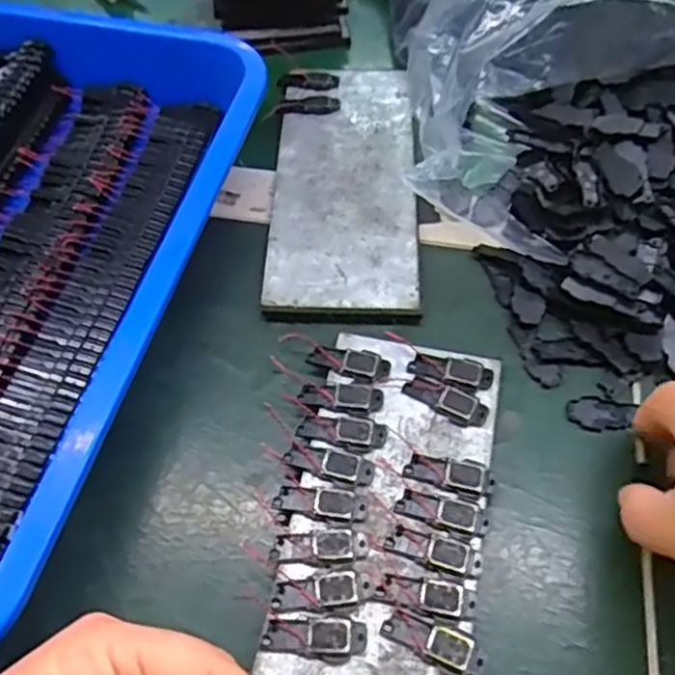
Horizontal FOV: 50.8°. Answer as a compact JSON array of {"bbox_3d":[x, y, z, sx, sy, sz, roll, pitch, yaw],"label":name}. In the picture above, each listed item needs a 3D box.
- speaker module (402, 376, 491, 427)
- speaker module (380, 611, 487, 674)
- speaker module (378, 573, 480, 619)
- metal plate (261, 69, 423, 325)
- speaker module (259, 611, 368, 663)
[{"bbox_3d":[0.050,0.029,0.328,0.039,0.005,0.016,24,61,16],"label":"speaker module"},{"bbox_3d":[0.037,0.115,0.268,0.039,0.004,0.013,21,60,14],"label":"speaker module"},{"bbox_3d":[0.036,0.101,0.279,0.037,0.004,0.013,12,51,11],"label":"speaker module"},{"bbox_3d":[0.005,-0.091,0.408,0.080,0.007,0.194,1,58,2],"label":"metal plate"},{"bbox_3d":[-0.009,0.114,0.269,0.039,0.004,0.014,5,58,5],"label":"speaker module"}]

